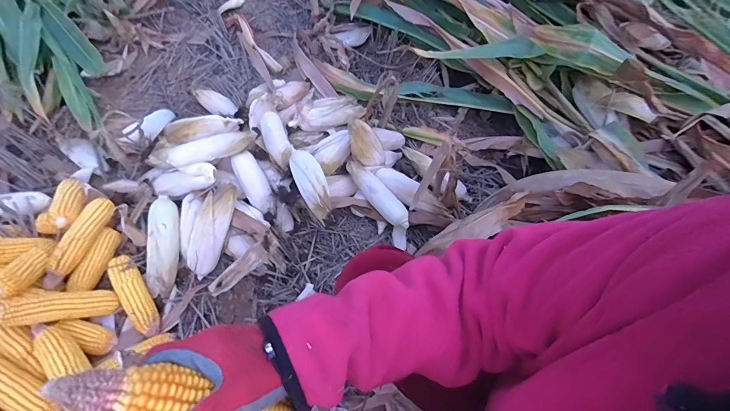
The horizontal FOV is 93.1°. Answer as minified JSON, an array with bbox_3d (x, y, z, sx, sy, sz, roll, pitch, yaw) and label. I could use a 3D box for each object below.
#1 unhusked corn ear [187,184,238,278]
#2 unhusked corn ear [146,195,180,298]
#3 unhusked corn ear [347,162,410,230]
[{"bbox_3d":[-0.366,0.059,0.825,0.066,0.050,0.229,15,84,9],"label":"unhusked corn ear"},{"bbox_3d":[-0.480,0.090,0.820,0.065,0.048,0.240,-8,74,-5],"label":"unhusked corn ear"},{"bbox_3d":[0.034,-0.035,0.890,0.059,0.046,0.230,-33,64,-19],"label":"unhusked corn ear"}]

